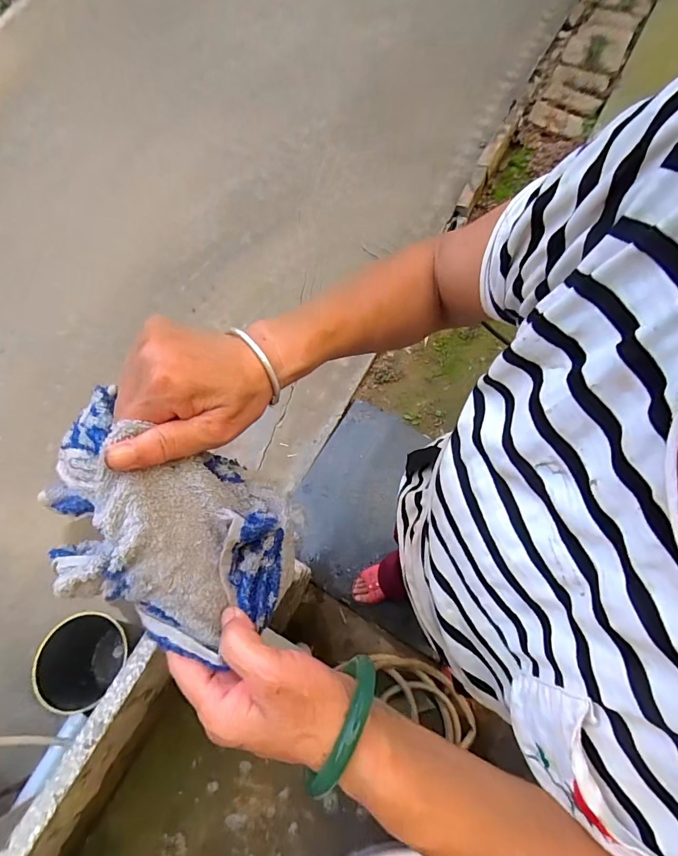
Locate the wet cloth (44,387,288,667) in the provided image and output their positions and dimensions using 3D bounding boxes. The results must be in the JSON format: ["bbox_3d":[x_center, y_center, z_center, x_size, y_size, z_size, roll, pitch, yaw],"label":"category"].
[{"bbox_3d":[-0.113,0.057,0.249,0.160,0.070,0.112,23,70,8],"label":"wet cloth"}]

